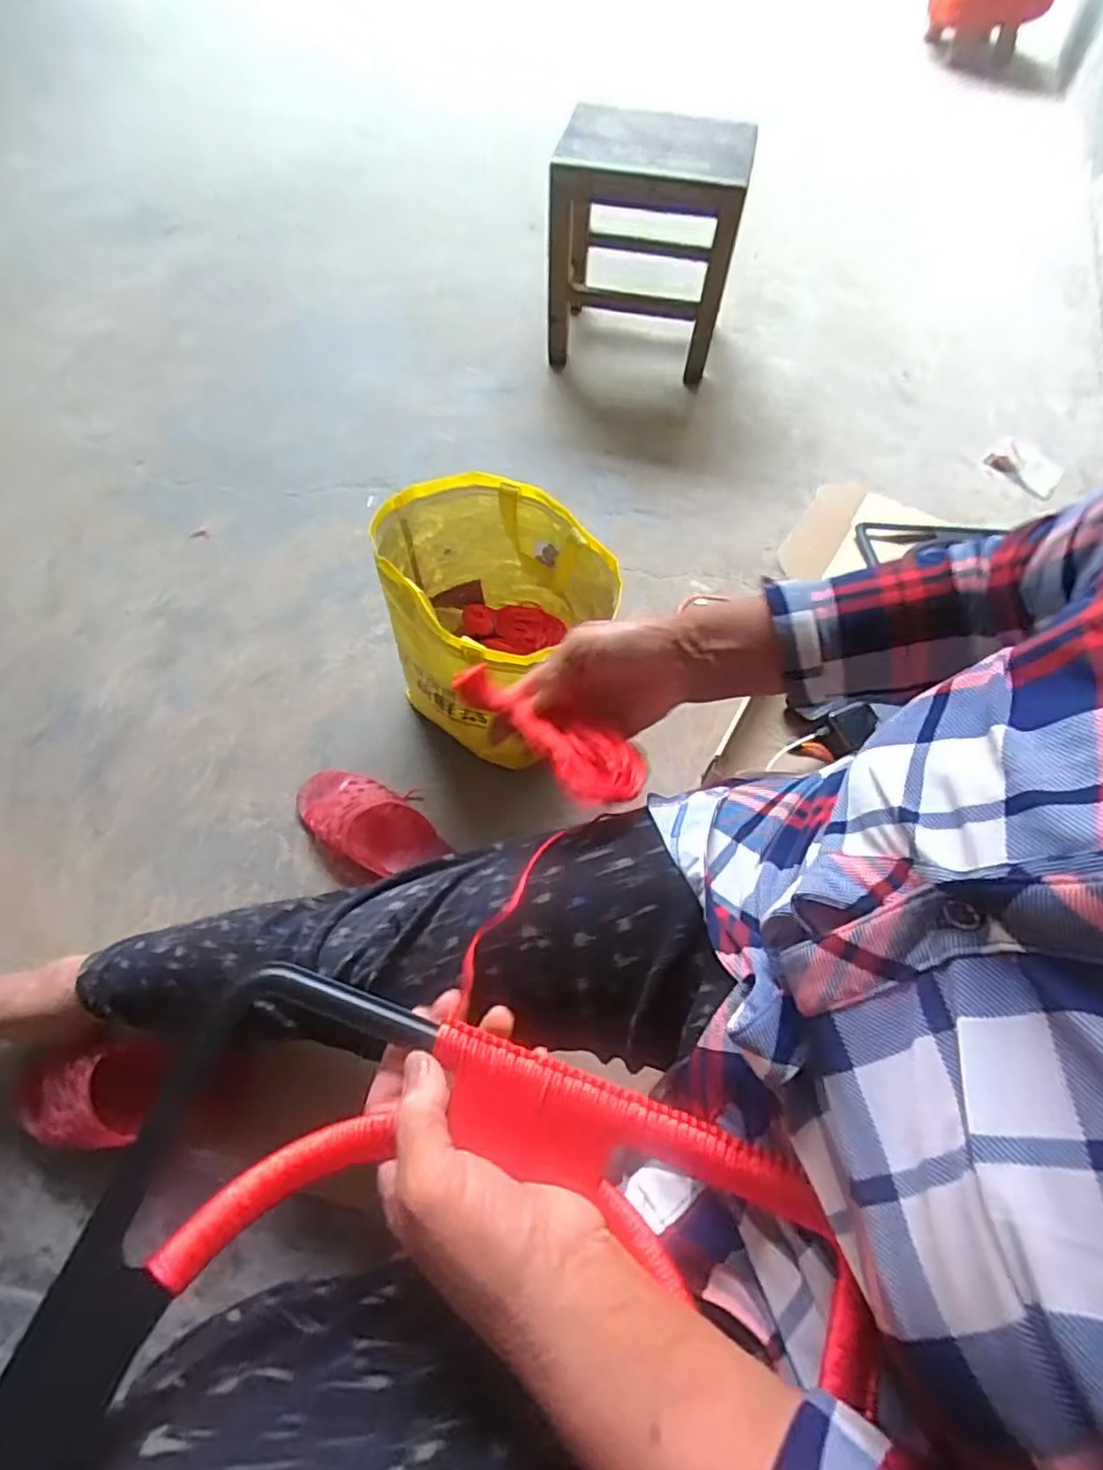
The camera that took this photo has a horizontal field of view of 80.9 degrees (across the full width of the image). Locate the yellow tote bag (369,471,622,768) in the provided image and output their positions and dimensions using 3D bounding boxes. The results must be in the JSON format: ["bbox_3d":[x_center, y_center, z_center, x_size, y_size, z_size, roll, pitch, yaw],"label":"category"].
[{"bbox_3d":[-0.068,-0.125,0.774,0.223,0.256,0.259,-34,72,-14],"label":"yellow tote bag"}]

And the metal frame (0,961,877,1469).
[{"bbox_3d":[-0.060,0.292,0.240,0.316,0.047,0.332,18,68,10],"label":"metal frame"}]

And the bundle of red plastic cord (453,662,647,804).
[{"bbox_3d":[-0.003,-0.001,0.455,0.146,0.022,0.057,31,70,8],"label":"bundle of red plastic cord"}]

